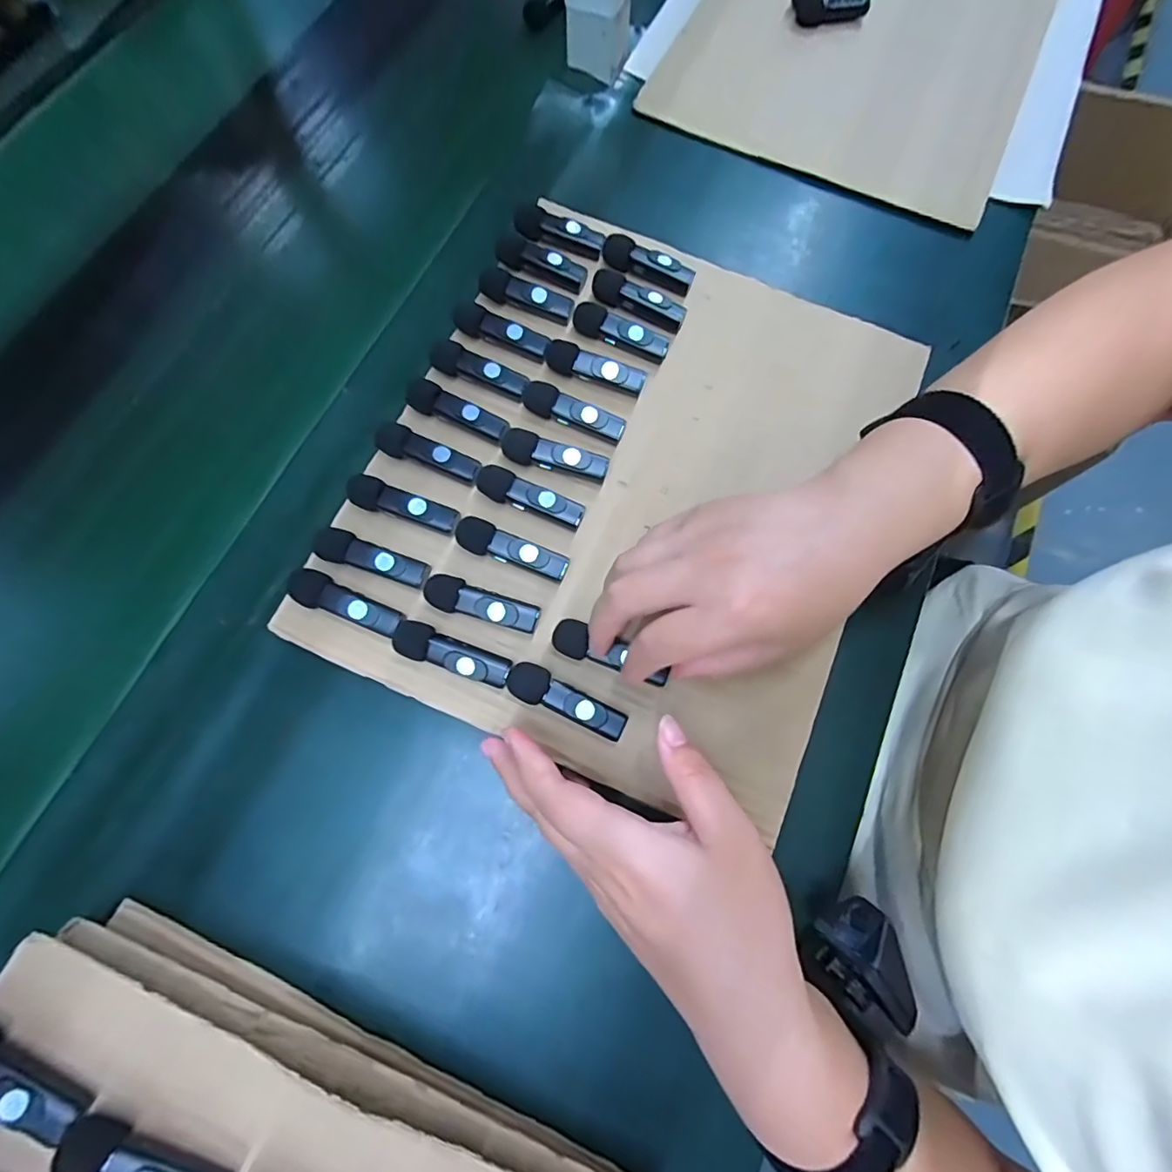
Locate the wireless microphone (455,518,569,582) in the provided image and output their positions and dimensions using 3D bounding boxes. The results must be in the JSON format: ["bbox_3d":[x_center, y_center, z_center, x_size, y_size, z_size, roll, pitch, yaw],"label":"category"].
[{"bbox_3d":[-0.043,-0.020,0.310,0.065,0.016,0.018,20,73,6],"label":"wireless microphone"}]

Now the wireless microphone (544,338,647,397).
[{"bbox_3d":[0.006,-0.138,0.340,0.064,0.012,0.013,21,73,7],"label":"wireless microphone"}]

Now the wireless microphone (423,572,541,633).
[{"bbox_3d":[-0.058,0.011,0.300,0.063,0.015,0.019,19,73,6],"label":"wireless microphone"}]

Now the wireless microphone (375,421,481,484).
[{"bbox_3d":[-0.094,-0.079,0.321,0.063,0.012,0.017,23,74,7],"label":"wireless microphone"}]

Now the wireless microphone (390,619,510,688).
[{"bbox_3d":[-0.072,0.037,0.292,0.064,0.016,0.019,22,73,7],"label":"wireless microphone"}]

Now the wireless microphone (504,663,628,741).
[{"bbox_3d":[-0.010,0.060,0.287,0.065,0.011,0.019,23,74,7],"label":"wireless microphone"}]

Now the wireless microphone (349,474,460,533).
[{"bbox_3d":[-0.106,-0.047,0.312,0.066,0.009,0.017,19,70,6],"label":"wireless microphone"}]

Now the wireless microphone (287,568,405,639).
[{"bbox_3d":[-0.131,0.011,0.299,0.062,0.020,0.019,23,74,7],"label":"wireless microphone"}]

